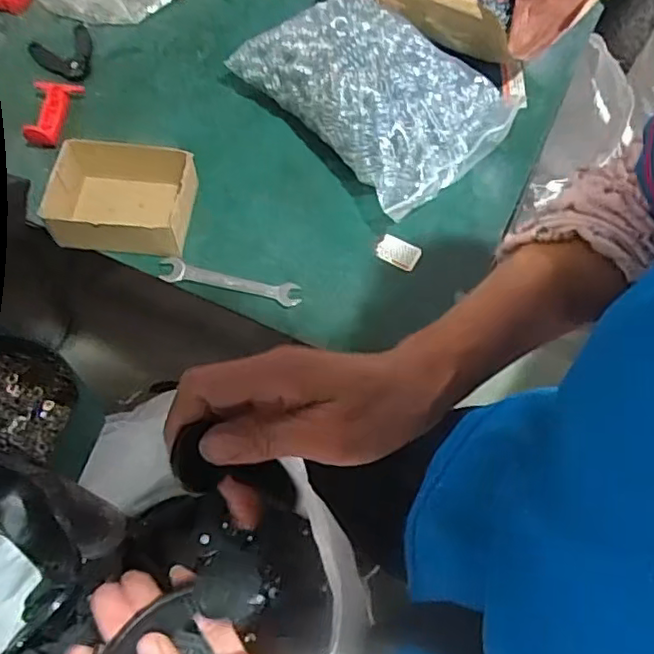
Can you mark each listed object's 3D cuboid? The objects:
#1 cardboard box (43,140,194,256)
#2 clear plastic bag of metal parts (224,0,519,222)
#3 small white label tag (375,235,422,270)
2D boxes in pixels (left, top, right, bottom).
[{"bbox_3d":[-0.193,-0.121,0.601,0.129,0.064,0.089,1,64,1],"label":"cardboard box"},{"bbox_3d":[0.050,-0.246,0.647,0.178,0.109,0.251,-41,70,-18],"label":"clear plastic bag of metal parts"},{"bbox_3d":[0.072,-0.075,0.626,0.042,0.004,0.028,24,76,-1],"label":"small white label tag"}]

